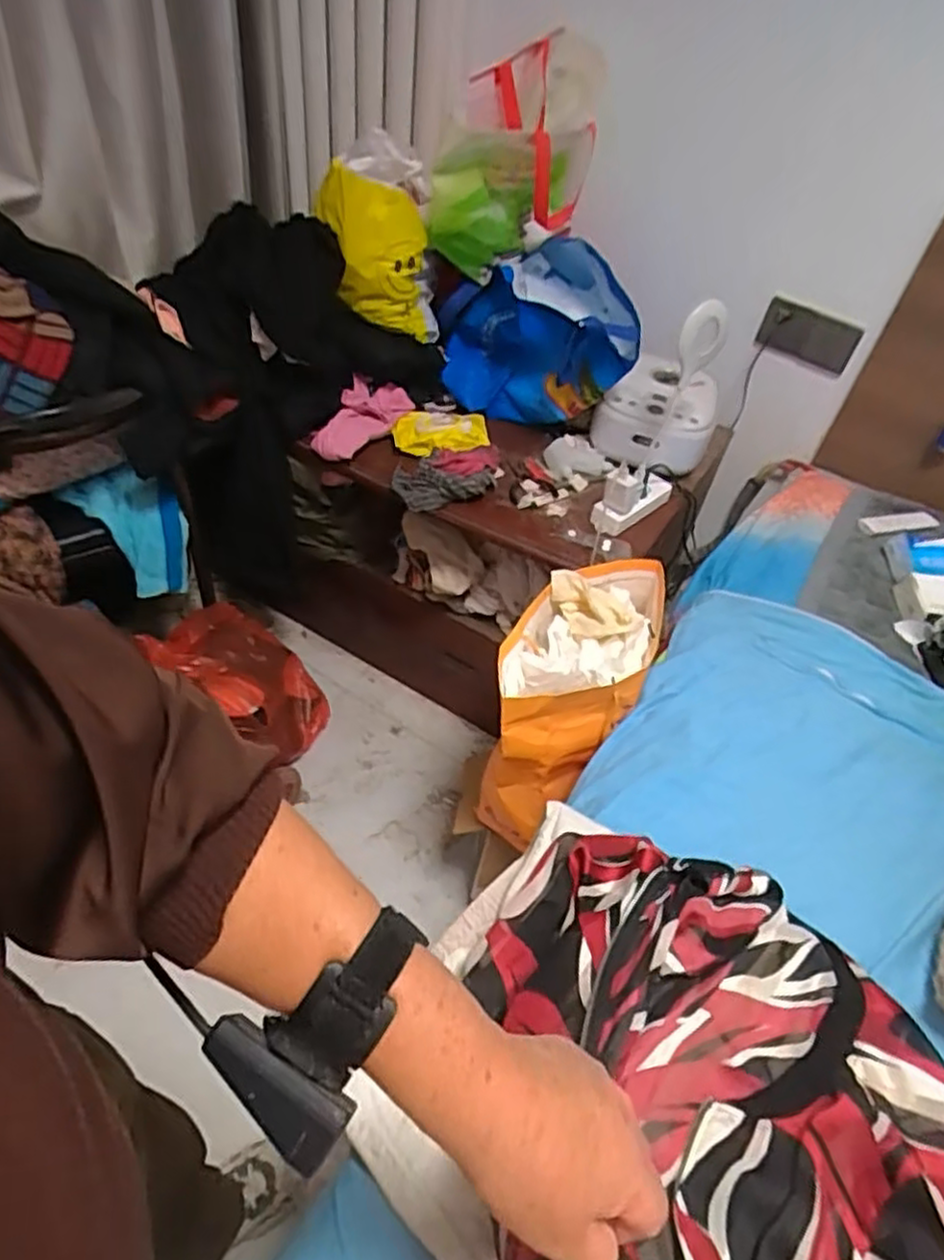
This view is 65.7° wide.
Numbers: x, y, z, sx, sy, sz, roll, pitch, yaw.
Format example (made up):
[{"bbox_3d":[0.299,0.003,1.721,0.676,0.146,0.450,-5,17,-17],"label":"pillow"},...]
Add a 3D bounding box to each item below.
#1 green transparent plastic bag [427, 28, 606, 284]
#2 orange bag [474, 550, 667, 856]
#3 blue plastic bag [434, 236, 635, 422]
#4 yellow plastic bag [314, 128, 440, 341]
[{"bbox_3d":[0.064,-0.757,1.181,0.174,0.293,0.315,28,50,16],"label":"green transparent plastic bag"},{"bbox_3d":[0.142,0.098,1.073,0.177,0.292,0.359,26,49,14],"label":"orange bag"},{"bbox_3d":[0.106,-0.494,1.255,0.319,0.216,0.260,8,47,-2],"label":"blue plastic bag"},{"bbox_3d":[-0.158,-0.620,1.200,0.206,0.278,0.130,3,48,-6],"label":"yellow plastic bag"}]

